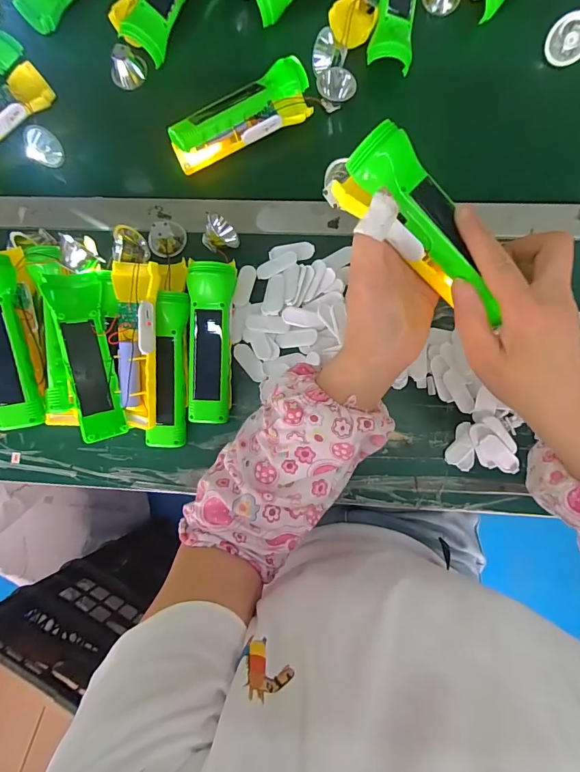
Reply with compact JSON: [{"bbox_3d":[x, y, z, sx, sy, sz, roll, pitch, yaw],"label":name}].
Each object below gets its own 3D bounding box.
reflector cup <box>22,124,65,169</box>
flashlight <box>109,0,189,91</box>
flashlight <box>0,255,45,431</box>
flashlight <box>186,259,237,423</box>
[{"bbox_3d":[-0.291,-0.282,0.456,0.037,0.033,0.030,-41,85,-2],"label":"reflector cup"},{"bbox_3d":[-0.163,-0.463,0.457,0.071,0.045,0.202,27,87,4],"label":"flashlight"},{"bbox_3d":[-0.273,-0.040,0.370,0.042,0.035,0.167,-7,101,1],"label":"flashlight"},{"bbox_3d":[-0.083,-0.047,0.405,0.045,0.049,0.170,3,85,2],"label":"flashlight"}]

